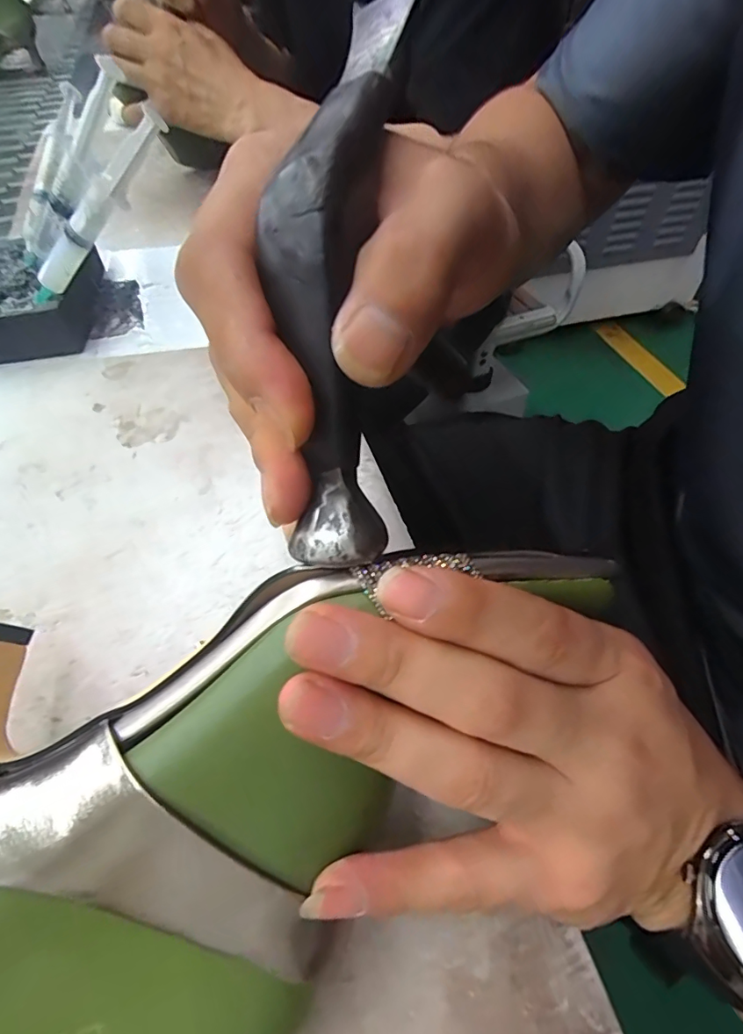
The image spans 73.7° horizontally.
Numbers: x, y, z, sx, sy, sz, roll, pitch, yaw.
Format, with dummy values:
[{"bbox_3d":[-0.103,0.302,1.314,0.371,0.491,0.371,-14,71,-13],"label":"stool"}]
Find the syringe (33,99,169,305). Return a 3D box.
[{"bbox_3d":[-0.174,-0.185,0.308,0.149,0.018,0.015,-34,46,27],"label":"syringe"}]

